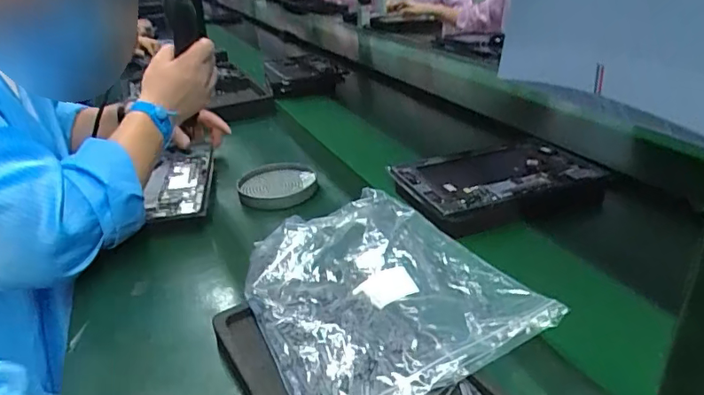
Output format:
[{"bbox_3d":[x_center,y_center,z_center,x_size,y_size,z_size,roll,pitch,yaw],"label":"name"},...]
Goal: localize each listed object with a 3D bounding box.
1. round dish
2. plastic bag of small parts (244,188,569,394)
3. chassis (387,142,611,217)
[{"bbox_3d":[-0.107,-0.015,0.745,0.110,0.023,0.114,-2,29,1],"label":"round dish"},{"bbox_3d":[0.009,0.079,0.492,0.224,0.032,0.288,-17,32,-24],"label":"plastic bag of small parts"},{"bbox_3d":[0.211,-0.031,0.732,0.274,0.026,0.163,-13,31,-19],"label":"chassis"}]

